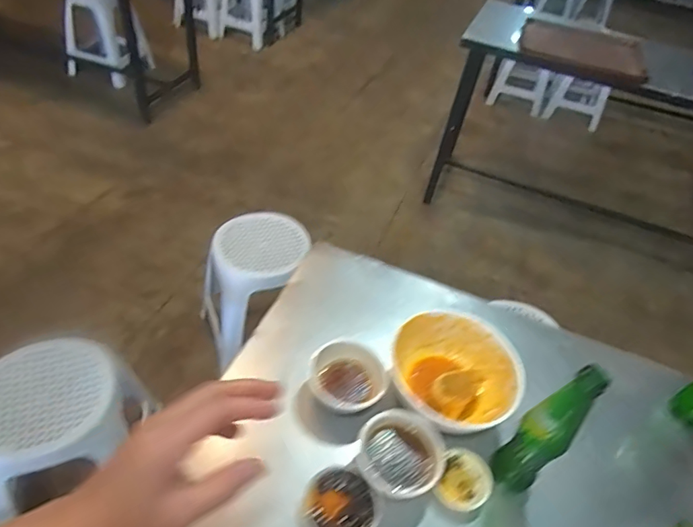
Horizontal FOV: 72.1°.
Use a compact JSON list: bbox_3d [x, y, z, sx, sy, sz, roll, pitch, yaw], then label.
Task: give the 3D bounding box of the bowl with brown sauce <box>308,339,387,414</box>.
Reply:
[{"bbox_3d":[0.003,0.155,0.651,0.095,0.046,0.102,-19,51,-25],"label":"bowl with brown sauce"}]

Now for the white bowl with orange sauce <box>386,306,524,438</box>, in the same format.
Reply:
[{"bbox_3d":[0.149,0.156,0.666,0.169,0.065,0.181,4,45,-4],"label":"white bowl with orange sauce"}]

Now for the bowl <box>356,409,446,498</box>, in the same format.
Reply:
[{"bbox_3d":[0.066,0.238,0.589,0.099,0.049,0.099,4,45,-4],"label":"bowl"}]

